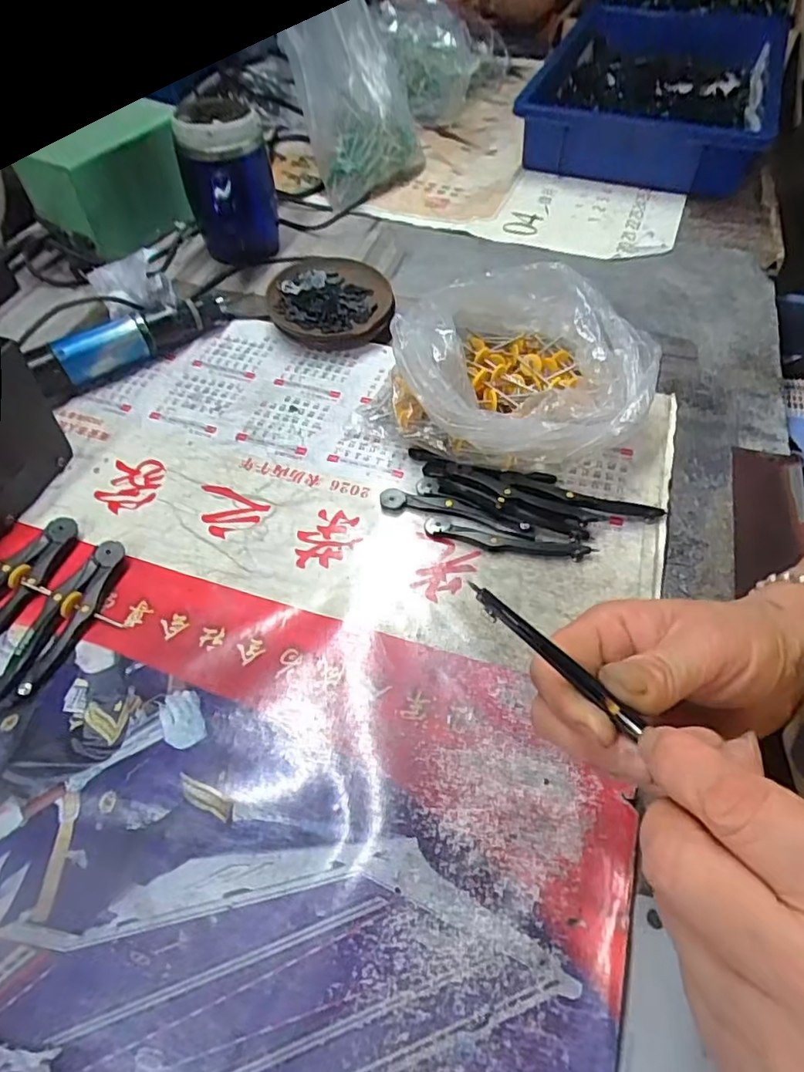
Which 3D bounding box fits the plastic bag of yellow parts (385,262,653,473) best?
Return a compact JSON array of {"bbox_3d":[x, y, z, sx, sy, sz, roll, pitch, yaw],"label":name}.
[{"bbox_3d":[0.092,-0.123,0.444,0.181,0.087,0.164,26,59,19],"label":"plastic bag of yellow parts"}]

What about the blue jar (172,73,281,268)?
[{"bbox_3d":[-0.176,-0.347,0.577,0.084,0.117,0.092,-5,54,-2],"label":"blue jar"}]

